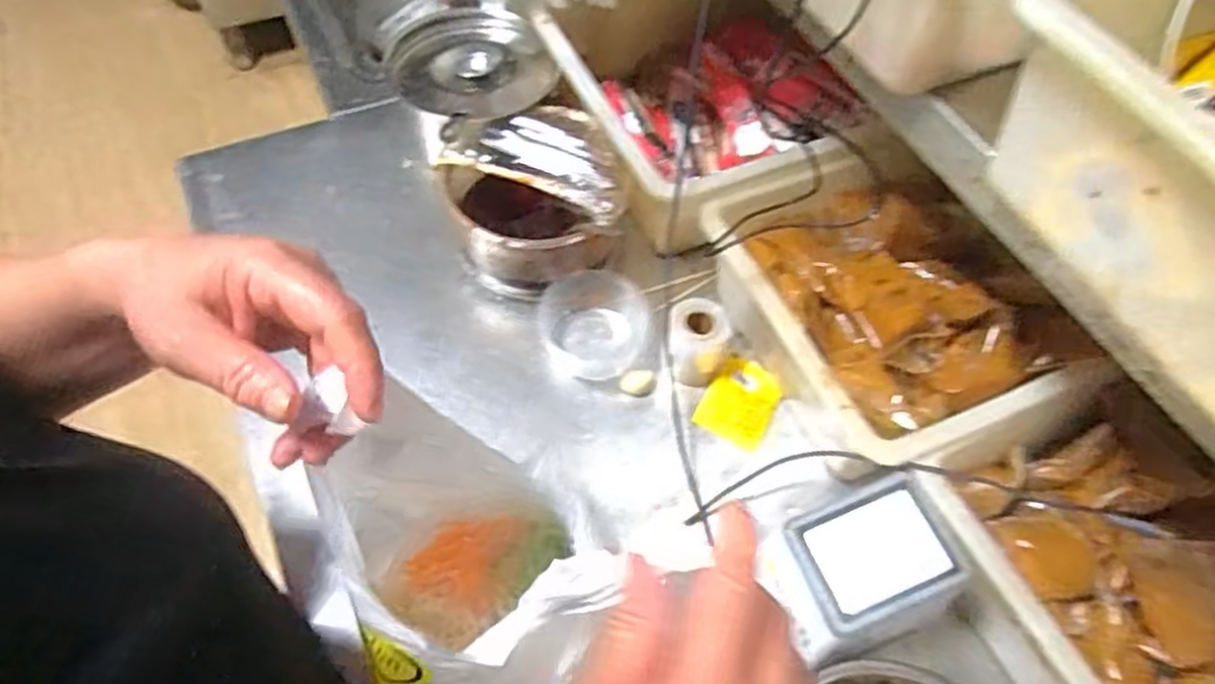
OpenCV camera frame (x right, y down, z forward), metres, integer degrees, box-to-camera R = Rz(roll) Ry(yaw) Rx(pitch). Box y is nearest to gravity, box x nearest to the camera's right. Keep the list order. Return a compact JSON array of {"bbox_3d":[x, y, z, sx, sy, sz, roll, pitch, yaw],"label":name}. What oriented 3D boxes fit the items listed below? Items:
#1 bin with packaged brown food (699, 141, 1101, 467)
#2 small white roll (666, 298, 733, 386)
[{"bbox_3d":[0.222,-0.022,0.664,0.213,0.114,0.278,-21,60,-16],"label":"bin with packaged brown food"},{"bbox_3d":[0.080,0.000,0.674,0.058,0.057,0.053,21,58,10],"label":"small white roll"}]

